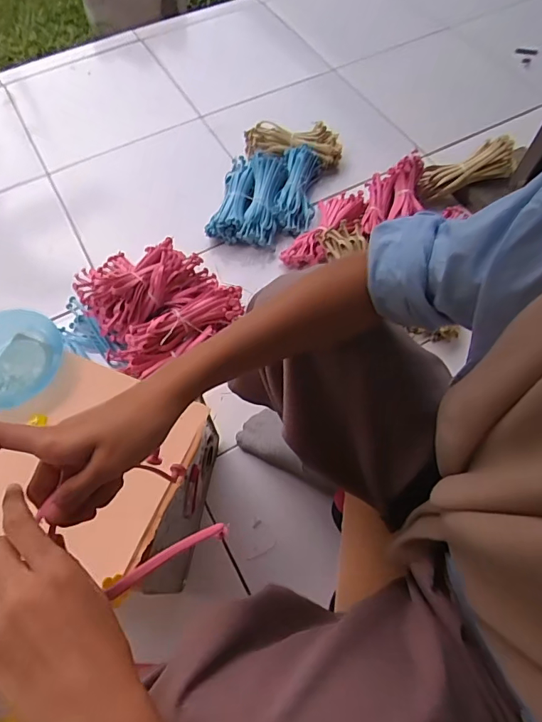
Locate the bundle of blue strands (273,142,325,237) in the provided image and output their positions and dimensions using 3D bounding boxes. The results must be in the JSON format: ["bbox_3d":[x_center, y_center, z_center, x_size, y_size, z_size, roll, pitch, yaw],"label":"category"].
[{"bbox_3d":[0.057,-0.363,0.972,0.084,0.054,0.204,11,74,5],"label":"bundle of blue strands"}]

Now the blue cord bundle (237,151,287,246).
[{"bbox_3d":[-0.014,-0.340,0.942,0.071,0.030,0.205,10,76,5],"label":"blue cord bundle"}]

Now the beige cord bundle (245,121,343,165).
[{"bbox_3d":[0.045,-0.495,1.027,0.228,0.066,0.063,14,65,8],"label":"beige cord bundle"}]

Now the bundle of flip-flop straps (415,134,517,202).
[{"bbox_3d":[0.400,-0.397,0.942,0.189,0.073,0.055,-19,58,15],"label":"bundle of flip-flop straps"}]

